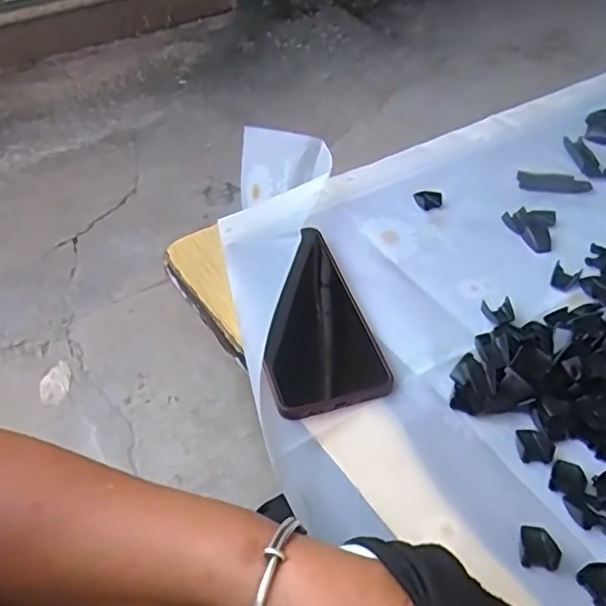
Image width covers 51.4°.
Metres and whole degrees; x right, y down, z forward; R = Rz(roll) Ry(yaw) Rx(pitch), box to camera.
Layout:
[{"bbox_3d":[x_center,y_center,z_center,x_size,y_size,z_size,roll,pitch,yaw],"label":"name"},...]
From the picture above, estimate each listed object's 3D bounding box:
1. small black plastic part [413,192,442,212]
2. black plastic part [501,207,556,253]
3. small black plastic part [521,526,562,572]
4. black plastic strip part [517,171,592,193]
[{"bbox_3d":[0.108,-0.089,0.546,0.023,0.009,0.019,13,47,13],"label":"small black plastic part"},{"bbox_3d":[0.195,-0.065,0.525,0.039,0.006,0.048,-27,51,-23],"label":"black plastic part"},{"bbox_3d":[0.125,0.129,0.332,0.019,0.004,0.023,4,46,5],"label":"small black plastic part"},{"bbox_3d":[0.230,-0.110,0.575,0.066,0.008,0.023,4,46,4],"label":"black plastic strip part"}]

